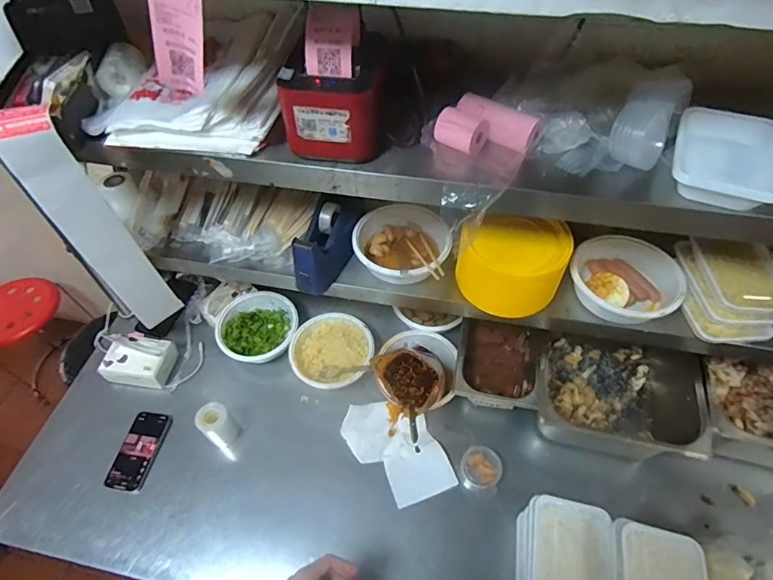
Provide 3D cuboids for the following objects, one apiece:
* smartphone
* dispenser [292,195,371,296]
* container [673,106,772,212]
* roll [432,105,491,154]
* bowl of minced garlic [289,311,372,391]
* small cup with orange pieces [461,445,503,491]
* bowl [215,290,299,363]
[{"bbox_3d":[-0.472,0.305,0.866,0.075,0.008,0.147,9,55,9],"label":"smartphone"},{"bbox_3d":[-0.100,-0.091,0.799,0.071,0.096,0.177,21,57,17],"label":"dispenser"},{"bbox_3d":[0.420,-0.168,0.560,0.116,0.038,0.163,20,57,17],"label":"container"},{"bbox_3d":[0.098,-0.207,0.599,0.064,0.040,0.043,24,58,19],"label":"roll"},{"bbox_3d":[-0.112,0.127,0.946,0.162,0.055,0.163,-1,54,2],"label":"bowl of minced garlic"},{"bbox_3d":[0.169,0.329,0.823,0.071,0.075,0.065,37,63,26],"label":"small cup with orange pieces"},{"bbox_3d":[-0.280,0.083,0.993,0.165,0.055,0.167,-1,54,2],"label":"bowl"}]

